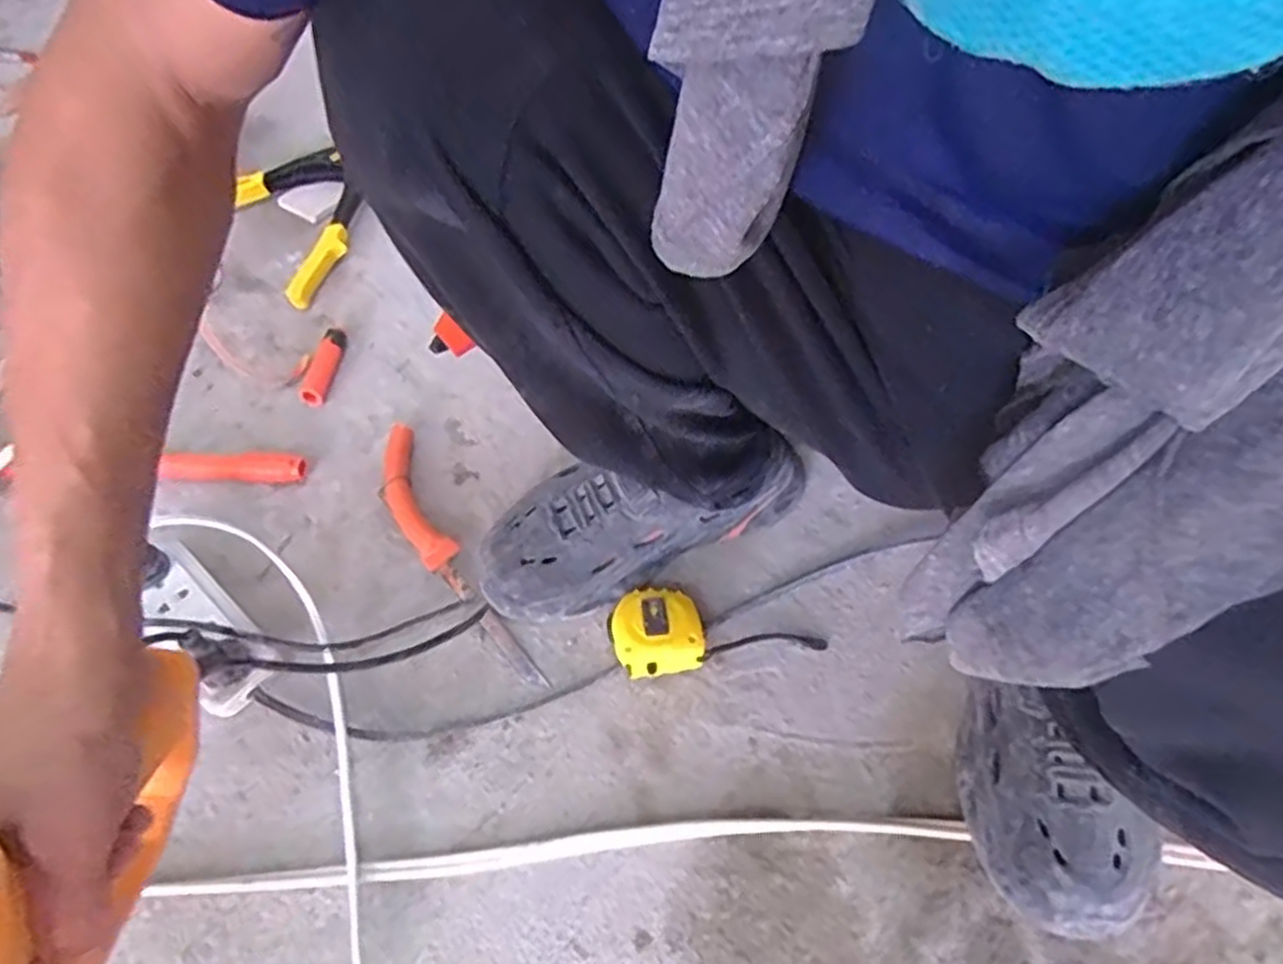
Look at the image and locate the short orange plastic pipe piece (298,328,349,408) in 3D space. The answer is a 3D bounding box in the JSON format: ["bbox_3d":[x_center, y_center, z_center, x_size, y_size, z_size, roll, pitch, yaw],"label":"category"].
[{"bbox_3d":[-0.298,-0.109,0.713,0.025,0.023,0.083,7,58,6],"label":"short orange plastic pipe piece"}]

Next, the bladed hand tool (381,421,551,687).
[{"bbox_3d":[-0.160,0.056,0.620,0.044,0.017,0.269,-29,61,-16],"label":"bladed hand tool"}]

